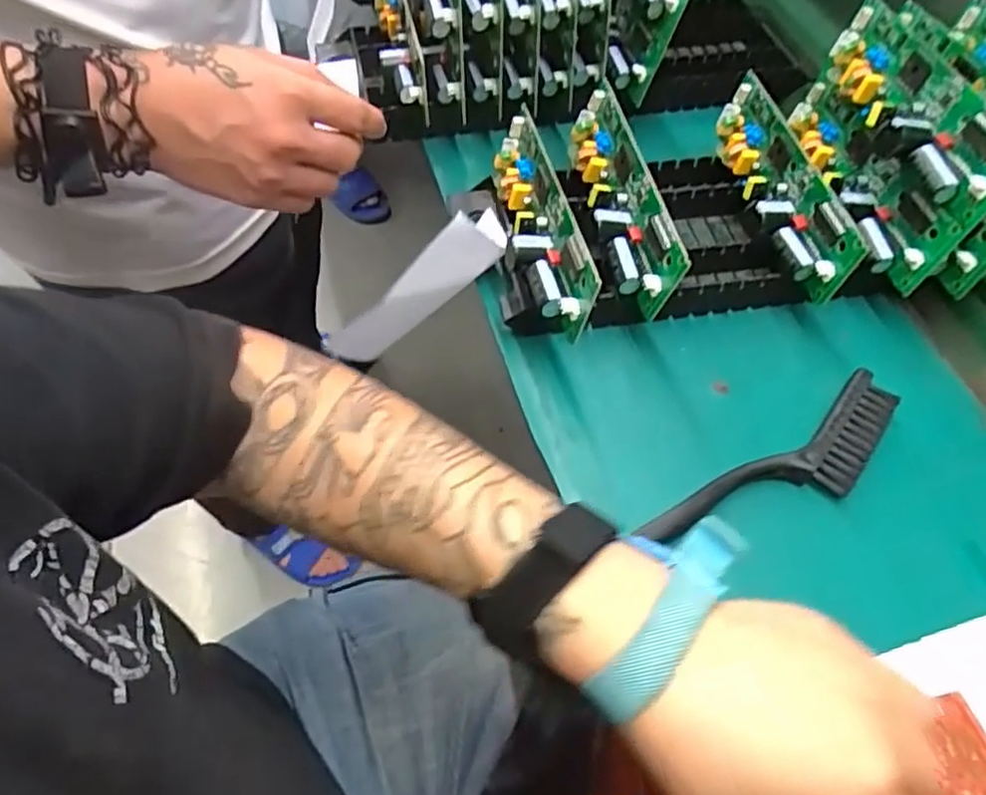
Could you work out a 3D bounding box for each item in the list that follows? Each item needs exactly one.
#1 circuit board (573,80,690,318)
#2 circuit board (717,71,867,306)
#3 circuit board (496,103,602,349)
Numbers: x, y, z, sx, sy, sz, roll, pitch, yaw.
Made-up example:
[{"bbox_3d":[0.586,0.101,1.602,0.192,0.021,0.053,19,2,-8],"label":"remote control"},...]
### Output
[{"bbox_3d":[0.087,-0.141,0.486,0.035,0.056,0.177,-7,56,-9],"label":"circuit board"},{"bbox_3d":[0.205,-0.154,0.499,0.039,0.052,0.184,-4,55,-7],"label":"circuit board"},{"bbox_3d":[0.027,-0.124,0.463,0.035,0.051,0.184,-8,56,-10],"label":"circuit board"}]

